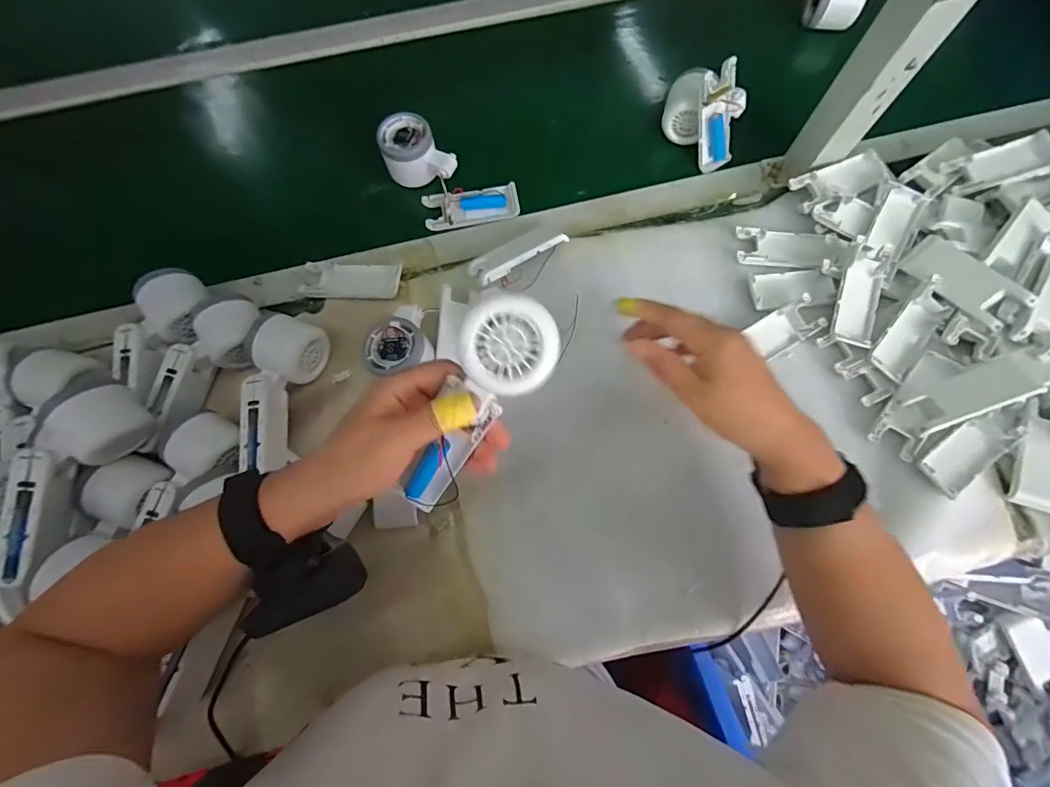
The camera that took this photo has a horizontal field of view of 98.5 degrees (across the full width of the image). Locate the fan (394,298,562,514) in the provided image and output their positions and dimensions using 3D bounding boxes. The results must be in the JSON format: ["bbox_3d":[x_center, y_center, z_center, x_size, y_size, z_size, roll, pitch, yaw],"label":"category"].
[{"bbox_3d":[-0.039,0.009,0.285,0.051,0.033,0.161,45,122,5],"label":"fan"}]

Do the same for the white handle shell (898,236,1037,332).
[{"bbox_3d":[0.411,-0.106,0.424,0.041,0.012,0.098,-46,62,24],"label":"white handle shell"}]

